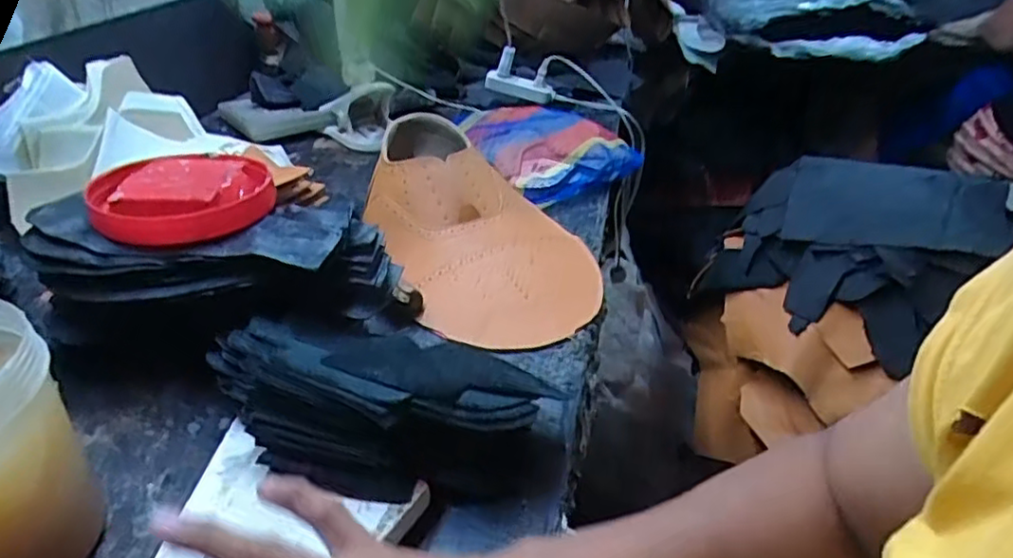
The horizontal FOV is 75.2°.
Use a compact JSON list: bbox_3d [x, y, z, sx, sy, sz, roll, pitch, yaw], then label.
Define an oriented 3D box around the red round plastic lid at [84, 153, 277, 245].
[{"bbox_3d":[-0.224,-0.061,0.462,0.111,0.029,0.096,-8,33,-12],"label":"red round plastic lid"}]

